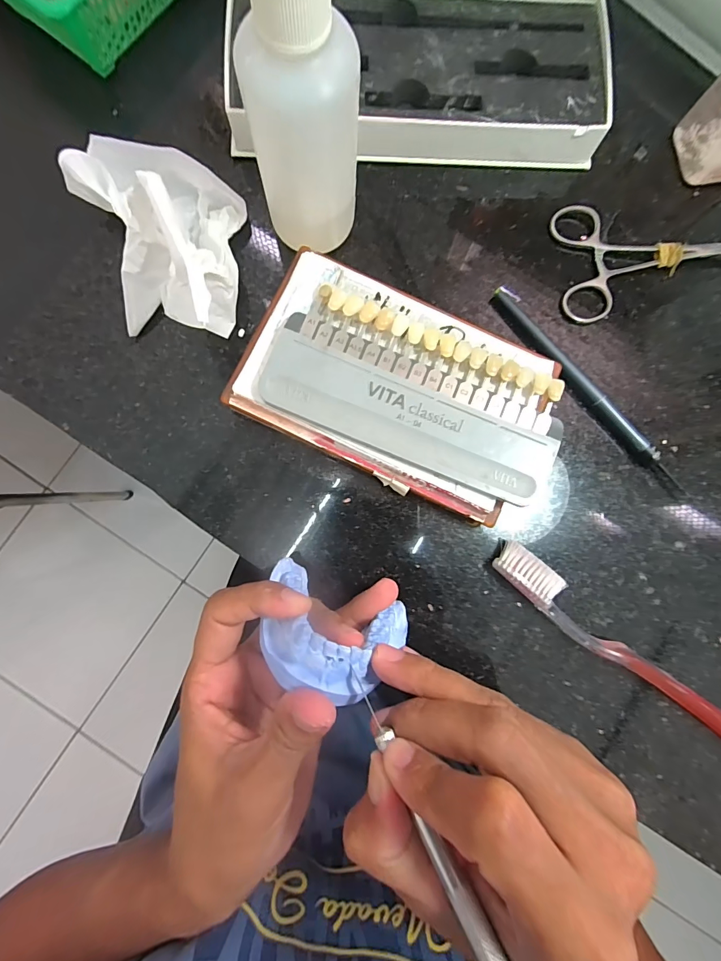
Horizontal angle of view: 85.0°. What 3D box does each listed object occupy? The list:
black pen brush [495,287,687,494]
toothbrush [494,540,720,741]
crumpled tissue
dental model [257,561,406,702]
[{"bbox_3d":[0.128,-0.052,0.220,0.011,0.009,0.147,-40,88,-5],"label":"black pen brush"},{"bbox_3d":[0.145,0.097,0.206,0.182,0.013,0.019,40,85,1],"label":"toothbrush"},{"bbox_3d":[-0.106,-0.137,0.204,0.082,0.042,0.110,-3,85,-3],"label":"crumpled tissue"},{"bbox_3d":[-0.014,0.068,0.173,0.069,0.054,0.025,25,109,-1],"label":"dental model"}]

